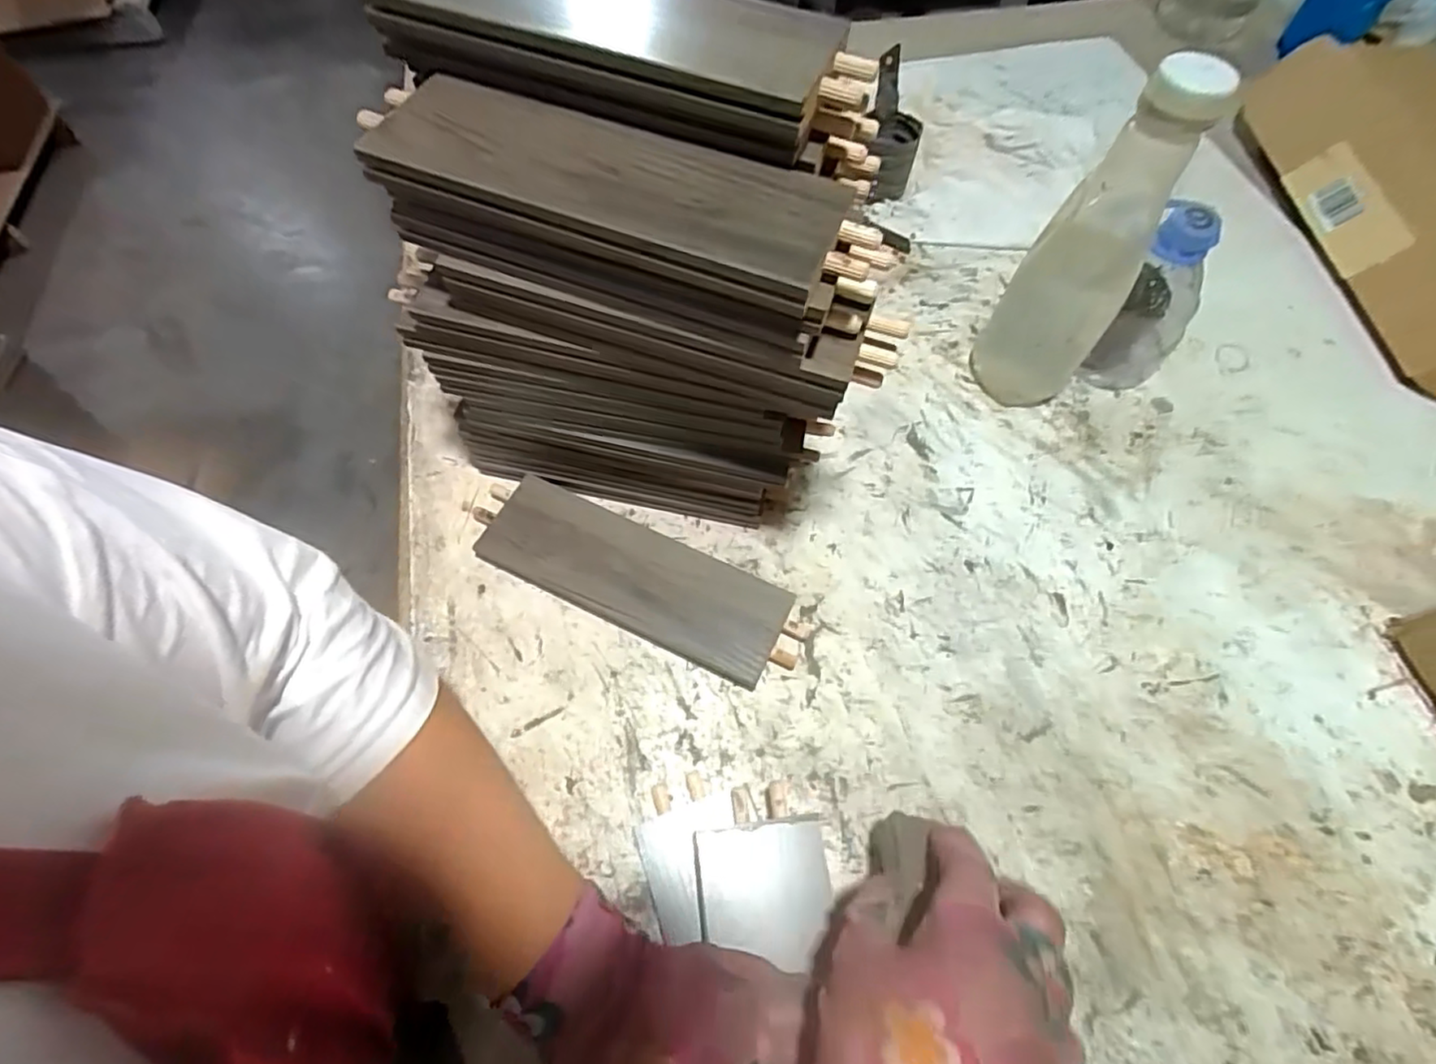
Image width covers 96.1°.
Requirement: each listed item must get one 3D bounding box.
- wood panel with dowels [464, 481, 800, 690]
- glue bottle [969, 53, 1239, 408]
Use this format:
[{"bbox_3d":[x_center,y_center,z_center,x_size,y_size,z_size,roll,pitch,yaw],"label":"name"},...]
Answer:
[{"bbox_3d":[-0.055,0.029,0.416,0.222,0.017,0.065,24,64,11],"label":"wood panel with dowels"},{"bbox_3d":[0.235,-0.173,0.420,0.066,0.229,0.068,1,62,0],"label":"glue bottle"}]

